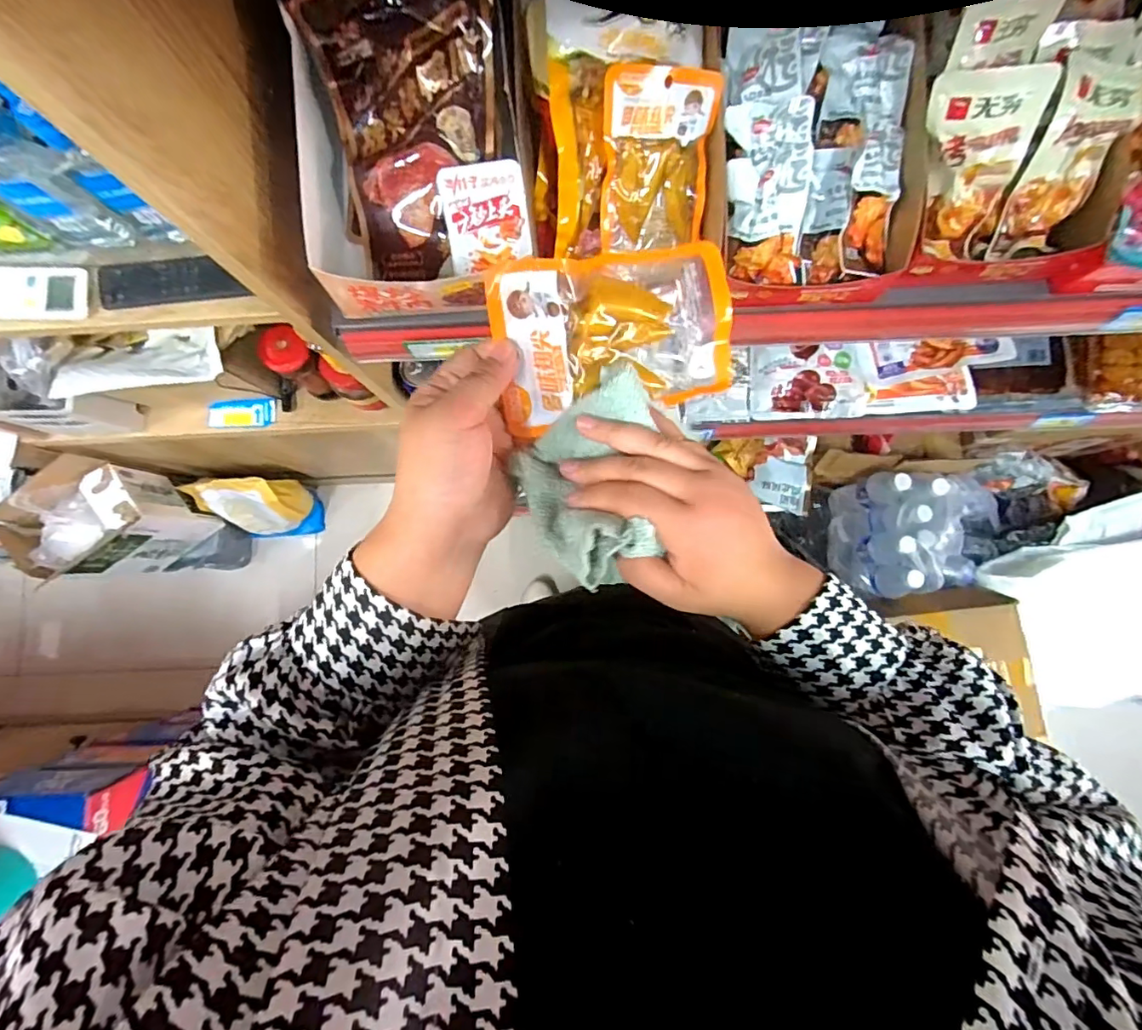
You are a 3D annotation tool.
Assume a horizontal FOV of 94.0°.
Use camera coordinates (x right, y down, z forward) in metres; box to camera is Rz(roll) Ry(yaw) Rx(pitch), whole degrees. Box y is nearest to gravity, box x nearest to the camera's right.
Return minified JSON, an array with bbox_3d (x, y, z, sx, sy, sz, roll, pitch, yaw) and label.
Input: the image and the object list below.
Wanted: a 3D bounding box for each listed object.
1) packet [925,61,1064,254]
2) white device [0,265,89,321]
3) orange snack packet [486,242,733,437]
[{"bbox_3d":[0.313,-0.267,0.419,0.072,0.128,0.023,1,51,18],"label":"packet"},{"bbox_3d":[-0.497,-0.197,0.471,0.131,0.017,0.046,-3,82,-3],"label":"white device"},{"bbox_3d":[0.031,-0.110,0.327,0.153,0.016,0.093,-17,111,-19],"label":"orange snack packet"}]

